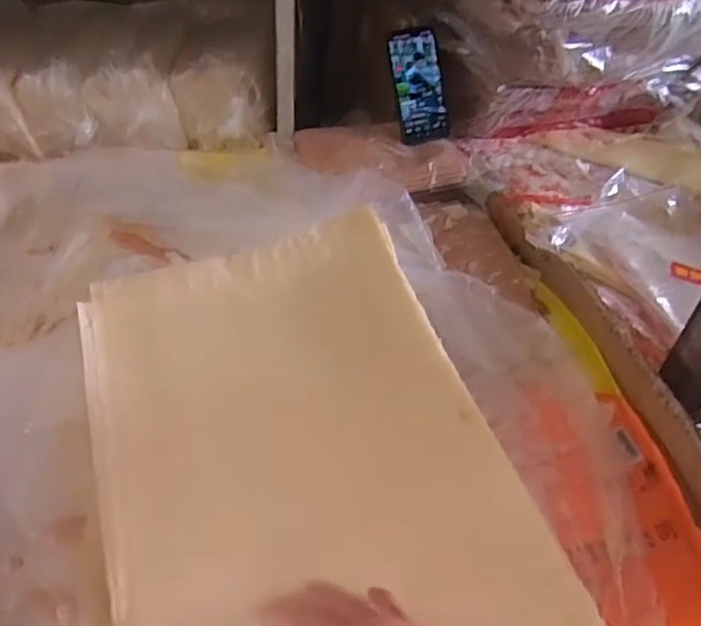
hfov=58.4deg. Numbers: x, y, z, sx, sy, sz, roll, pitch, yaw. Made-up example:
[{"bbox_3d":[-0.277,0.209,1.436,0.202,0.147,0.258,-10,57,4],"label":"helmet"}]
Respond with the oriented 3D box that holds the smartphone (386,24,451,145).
[{"bbox_3d":[0.099,-0.328,0.905,0.074,0.155,0.013,-11,14,-8],"label":"smartphone"}]

